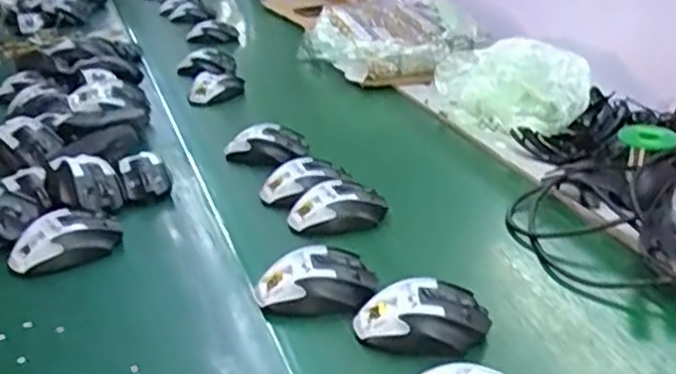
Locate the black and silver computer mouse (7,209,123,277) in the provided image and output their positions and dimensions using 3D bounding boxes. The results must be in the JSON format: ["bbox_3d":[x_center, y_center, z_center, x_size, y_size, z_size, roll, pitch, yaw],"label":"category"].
[{"bbox_3d":[-0.292,0.056,0.763,0.066,0.037,0.115,22,34,40],"label":"black and silver computer mouse"}]

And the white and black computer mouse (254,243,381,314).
[{"bbox_3d":[-0.022,0.091,0.695,0.119,0.037,0.073,-1,26,1],"label":"white and black computer mouse"}]

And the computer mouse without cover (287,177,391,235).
[{"bbox_3d":[-0.004,0.025,0.842,0.112,0.043,0.069,-11,27,-19],"label":"computer mouse without cover"}]

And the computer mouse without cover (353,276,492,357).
[{"bbox_3d":[0.075,0.115,0.637,0.119,0.038,0.063,-1,26,1],"label":"computer mouse without cover"}]

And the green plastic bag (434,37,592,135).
[{"bbox_3d":[0.272,-0.164,1.120,0.224,0.080,0.269,3,26,9],"label":"green plastic bag"}]

